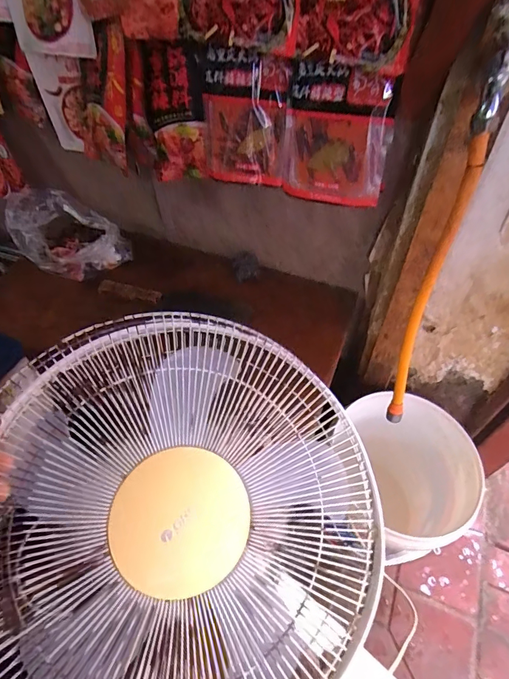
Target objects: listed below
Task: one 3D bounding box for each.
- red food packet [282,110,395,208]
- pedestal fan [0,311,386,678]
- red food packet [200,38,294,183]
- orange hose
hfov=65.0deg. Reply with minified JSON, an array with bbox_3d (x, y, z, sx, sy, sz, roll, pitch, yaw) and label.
[{"bbox_3d":[0.126,-0.286,0.640,0.161,0.125,0.039,17,55,14],"label":"red food packet"},{"bbox_3d":[0.205,0.438,0.459,1.148,0.289,0.404,44,59,-11],"label":"pedestal fan"},{"bbox_3d":[-0.023,-0.359,0.660,0.150,0.204,0.033,17,47,14],"label":"red food packet"},{"bbox_3d":[0.214,-0.033,0.500,0.038,0.389,0.090,17,55,14],"label":"orange hose"}]

